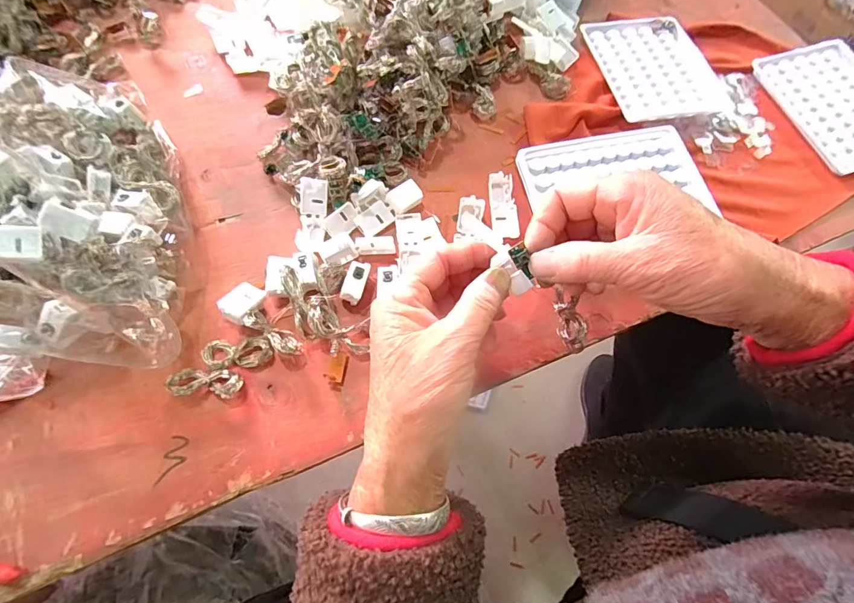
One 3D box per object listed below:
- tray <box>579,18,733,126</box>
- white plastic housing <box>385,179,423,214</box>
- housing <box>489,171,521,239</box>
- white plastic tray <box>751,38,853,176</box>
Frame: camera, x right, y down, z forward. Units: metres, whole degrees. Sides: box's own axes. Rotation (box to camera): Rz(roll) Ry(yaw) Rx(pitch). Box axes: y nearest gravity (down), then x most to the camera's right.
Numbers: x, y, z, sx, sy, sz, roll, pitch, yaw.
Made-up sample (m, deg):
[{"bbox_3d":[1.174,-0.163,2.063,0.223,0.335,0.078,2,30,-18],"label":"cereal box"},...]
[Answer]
[{"bbox_3d":[0.199,-0.210,0.392,0.090,0.015,0.128,-9,66,-2],"label":"tray"},{"bbox_3d":[-0.017,-0.080,0.338,0.026,0.007,0.020,-31,97,-2],"label":"white plastic housing"},{"bbox_3d":[0.059,-0.072,0.335,0.019,0.011,0.057,-3,66,1],"label":"housing"},{"bbox_3d":[0.348,-0.168,0.371,0.084,0.014,0.125,-16,68,-6],"label":"white plastic tray"}]

